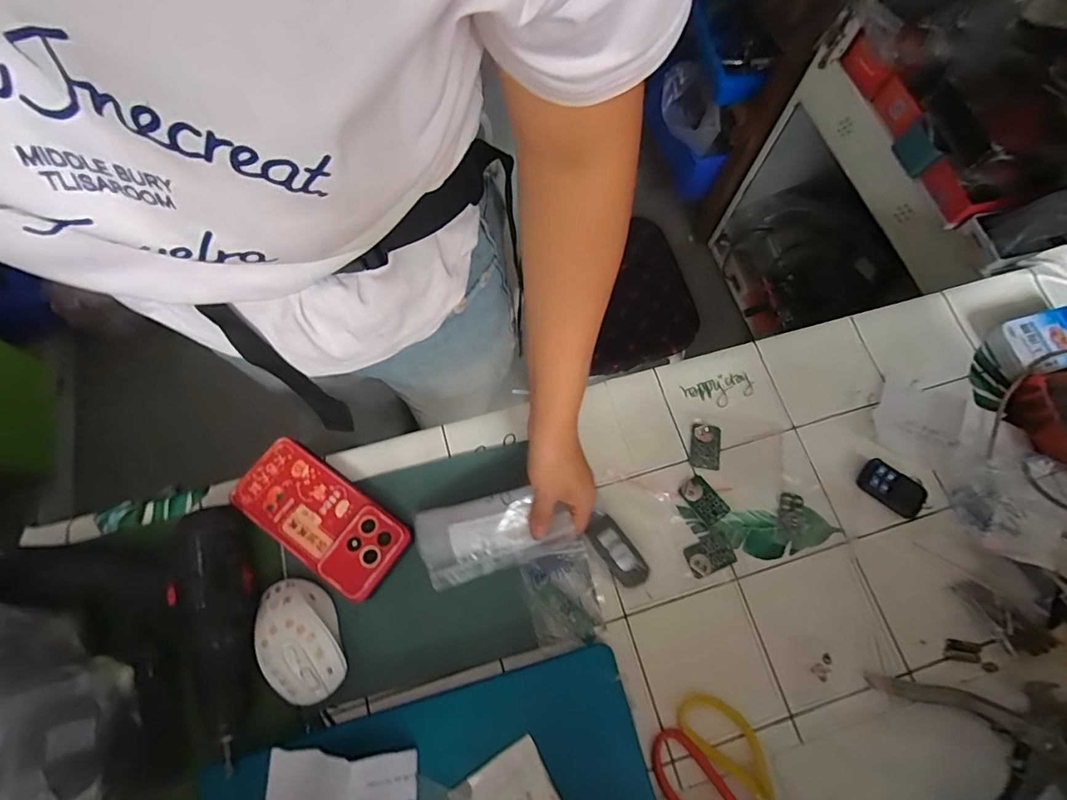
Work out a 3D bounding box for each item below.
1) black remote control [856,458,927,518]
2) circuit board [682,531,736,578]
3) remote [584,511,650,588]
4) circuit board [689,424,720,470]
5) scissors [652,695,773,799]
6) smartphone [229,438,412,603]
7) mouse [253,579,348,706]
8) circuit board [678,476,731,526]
[{"bbox_3d":[0.356,0.087,0.488,0.060,0.014,0.036,38,74,11],"label":"black remote control"},{"bbox_3d":[0.168,0.148,0.473,0.045,0.007,0.032,-21,73,-9],"label":"circuit board"},{"bbox_3d":[0.077,0.140,0.462,0.029,0.012,0.071,-33,75,-12],"label":"remote"},{"bbox_3d":[0.175,0.047,0.505,0.030,0.004,0.045,8,71,1],"label":"circuit board"},{"bbox_3d":[0.180,0.326,0.406,0.160,0.023,0.086,36,74,10],"label":"scissors"},{"bbox_3d":[-0.196,0.107,0.455,0.160,0.011,0.078,34,73,10],"label":"smartphone"},{"bbox_3d":[-0.201,0.204,0.421,0.058,0.032,0.099,-21,73,-9],"label":"mouse"},{"bbox_3d":[0.167,0.099,0.484,0.029,0.007,0.045,-34,75,-12],"label":"circuit board"}]

